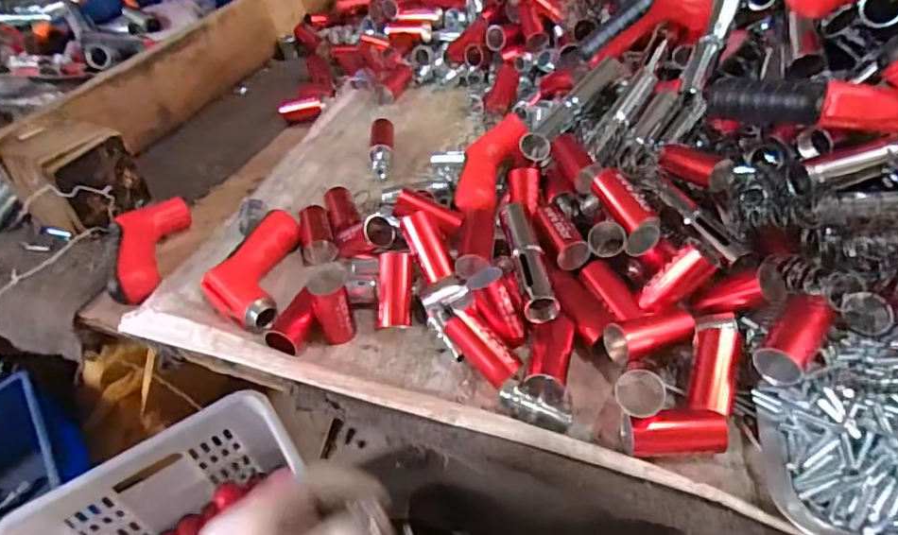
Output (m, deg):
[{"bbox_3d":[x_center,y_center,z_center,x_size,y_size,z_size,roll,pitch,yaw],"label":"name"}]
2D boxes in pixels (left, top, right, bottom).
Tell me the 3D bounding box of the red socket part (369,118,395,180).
[{"bbox_3d":[-0.080,-0.143,0.666,0.028,0.024,0.102,-5,44,1],"label":"red socket part"}]

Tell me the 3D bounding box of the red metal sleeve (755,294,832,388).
[{"bbox_3d":[0.232,0.046,0.378,0.028,0.025,0.066,29,70,31],"label":"red metal sleeve"}]

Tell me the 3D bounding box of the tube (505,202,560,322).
[{"bbox_3d":[0.067,-0.008,0.473,0.025,0.030,0.133,-6,44,0],"label":"tube"}]

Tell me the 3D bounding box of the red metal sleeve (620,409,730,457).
[{"bbox_3d":[0.149,0.111,0.374,0.060,0.033,0.034,1,44,7],"label":"red metal sleeve"}]

